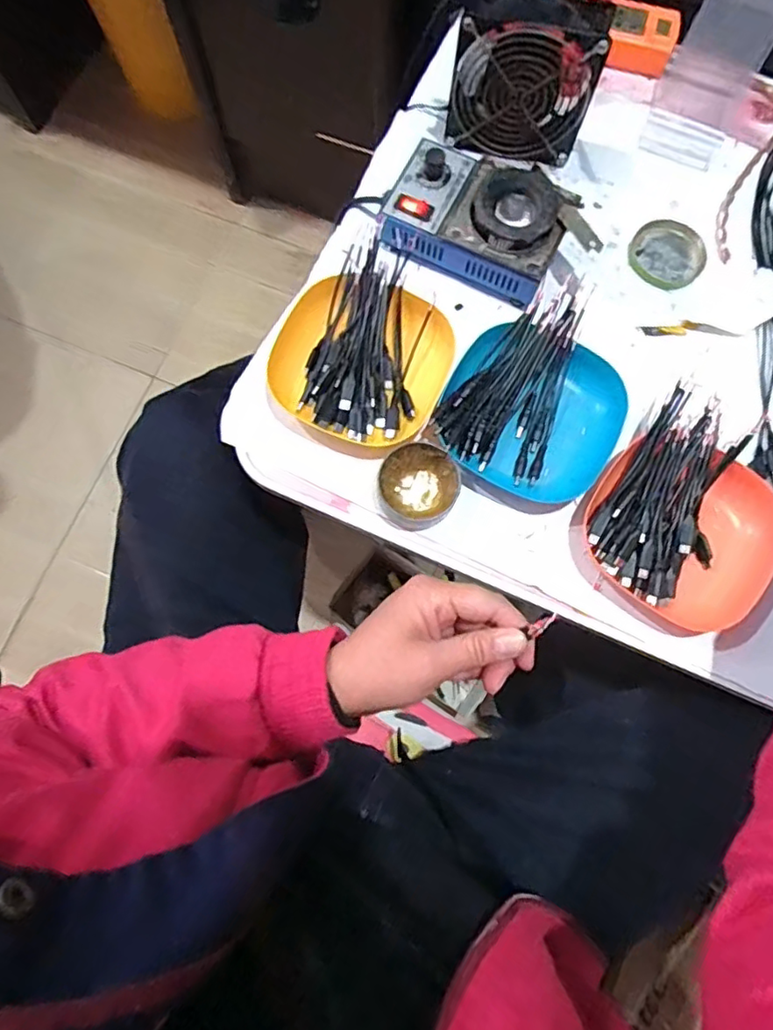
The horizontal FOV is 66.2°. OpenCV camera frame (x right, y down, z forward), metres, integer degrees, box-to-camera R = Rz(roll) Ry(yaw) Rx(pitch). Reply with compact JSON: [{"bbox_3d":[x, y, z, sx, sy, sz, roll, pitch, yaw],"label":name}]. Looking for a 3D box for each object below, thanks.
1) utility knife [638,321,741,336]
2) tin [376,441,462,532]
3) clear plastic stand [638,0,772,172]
[{"bbox_3d":[0.267,-0.164,0.523,0.086,0.004,0.012,1,77,0],"label":"utility knife"},{"bbox_3d":[0.025,-0.022,0.468,0.061,0.027,0.065,0,77,0],"label":"tin"},{"bbox_3d":[0.297,-0.399,0.540,0.081,0.094,0.103,27,78,6],"label":"clear plastic stand"}]

